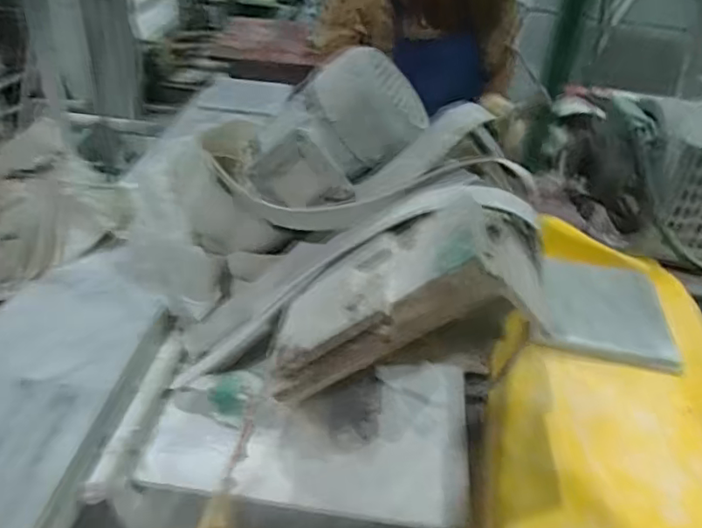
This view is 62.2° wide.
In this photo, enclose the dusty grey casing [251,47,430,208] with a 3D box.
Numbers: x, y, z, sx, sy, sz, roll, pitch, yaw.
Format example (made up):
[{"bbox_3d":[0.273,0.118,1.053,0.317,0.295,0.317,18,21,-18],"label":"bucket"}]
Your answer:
[{"bbox_3d":[-0.016,-0.162,0.748,0.139,0.235,0.135,51,9,12],"label":"dusty grey casing"}]

